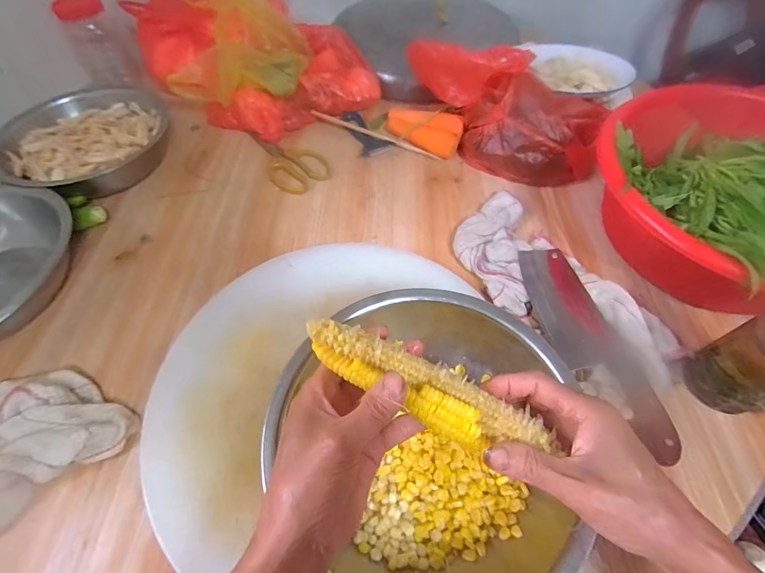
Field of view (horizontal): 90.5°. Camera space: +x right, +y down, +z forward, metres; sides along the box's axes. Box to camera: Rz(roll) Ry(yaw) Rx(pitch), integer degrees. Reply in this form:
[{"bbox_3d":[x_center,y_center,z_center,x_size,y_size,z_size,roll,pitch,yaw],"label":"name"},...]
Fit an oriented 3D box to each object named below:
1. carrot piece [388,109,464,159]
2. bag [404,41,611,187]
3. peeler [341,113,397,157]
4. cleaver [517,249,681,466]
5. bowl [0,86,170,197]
[{"bbox_3d":[0.072,-0.294,0.703,0.151,0.043,0.071,27,62,18],"label":"carrot piece"},{"bbox_3d":[0.203,-0.307,0.633,0.350,0.167,0.148,28,62,18],"label":"bag"},{"bbox_3d":[-0.029,-0.298,0.728,0.061,0.012,0.129,-19,58,-10],"label":"peeler"},{"bbox_3d":[0.247,0.067,0.468,0.078,0.031,0.278,-10,57,-4],"label":"cleaver"},{"bbox_3d":[-0.536,-0.278,0.686,0.239,0.085,0.287,20,60,14],"label":"bowl"}]

